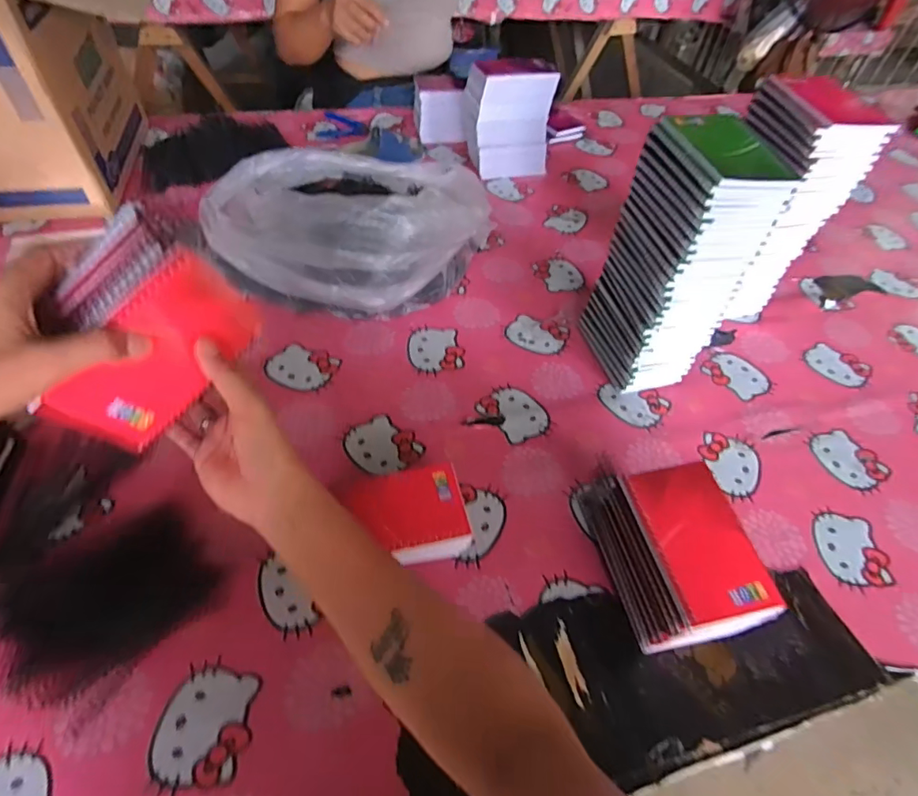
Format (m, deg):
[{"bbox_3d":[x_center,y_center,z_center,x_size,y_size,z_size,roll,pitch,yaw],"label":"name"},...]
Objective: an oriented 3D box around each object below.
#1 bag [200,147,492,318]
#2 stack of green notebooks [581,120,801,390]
[{"bbox_3d":[-0.154,-0.249,0.719,0.364,0.156,0.262,8,51,1],"label":"bag"},{"bbox_3d":[0.242,-0.147,0.599,0.097,0.285,0.132,-8,52,-11],"label":"stack of green notebooks"}]

